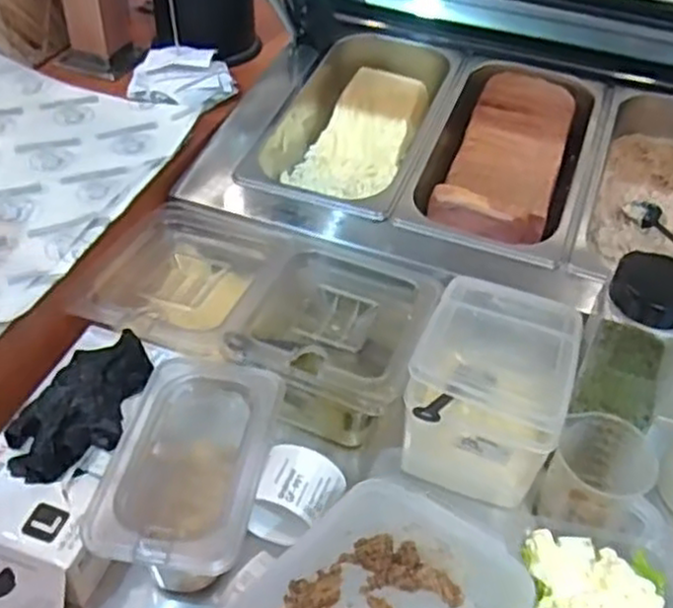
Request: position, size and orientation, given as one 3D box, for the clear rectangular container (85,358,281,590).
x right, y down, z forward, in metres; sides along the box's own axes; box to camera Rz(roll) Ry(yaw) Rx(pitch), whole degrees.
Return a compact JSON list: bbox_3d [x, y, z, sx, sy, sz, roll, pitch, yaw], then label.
[{"bbox_3d":[-0.112,0.139,0.576,0.110,0.095,0.176,9,45,5],"label":"clear rectangular container"}]

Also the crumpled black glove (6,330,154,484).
[{"bbox_3d":[-0.192,0.076,0.582,0.075,0.036,0.144,20,47,16],"label":"crumpled black glove"}]

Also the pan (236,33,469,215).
[{"bbox_3d":[0.021,-0.198,0.864,0.178,0.096,0.305,17,46,13],"label":"pan"}]

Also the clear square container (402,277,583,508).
[{"bbox_3d":[0.134,0.072,0.640,0.131,0.111,0.178,14,45,10],"label":"clear square container"}]

